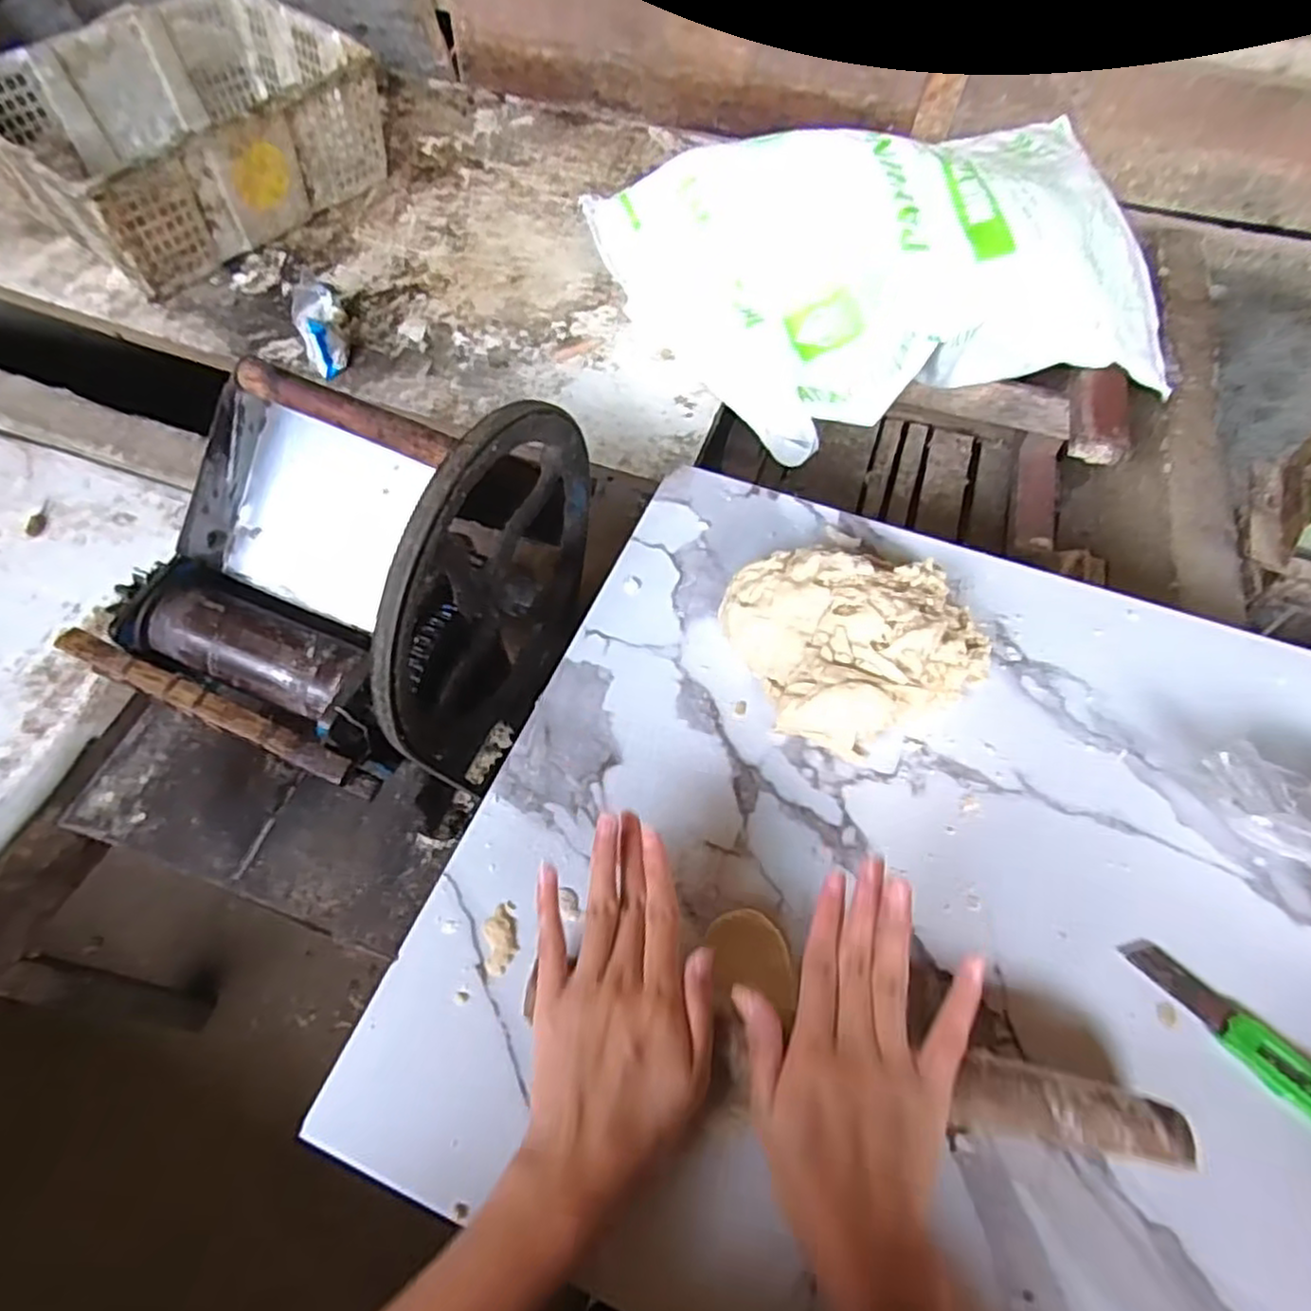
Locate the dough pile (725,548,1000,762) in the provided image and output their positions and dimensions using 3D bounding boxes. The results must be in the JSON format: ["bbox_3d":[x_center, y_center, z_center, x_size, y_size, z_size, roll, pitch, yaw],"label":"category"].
[{"bbox_3d":[0.133,-0.015,0.471,0.155,0.060,0.134,-17,60,-10],"label":"dough pile"}]

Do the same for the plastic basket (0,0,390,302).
[{"bbox_3d":[-0.675,-0.747,1.054,0.352,0.177,0.477,32,64,15],"label":"plastic basket"}]

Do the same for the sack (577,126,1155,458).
[{"bbox_3d":[0.293,-0.477,0.908,0.668,0.194,0.392,-12,62,-9],"label":"sack"}]

